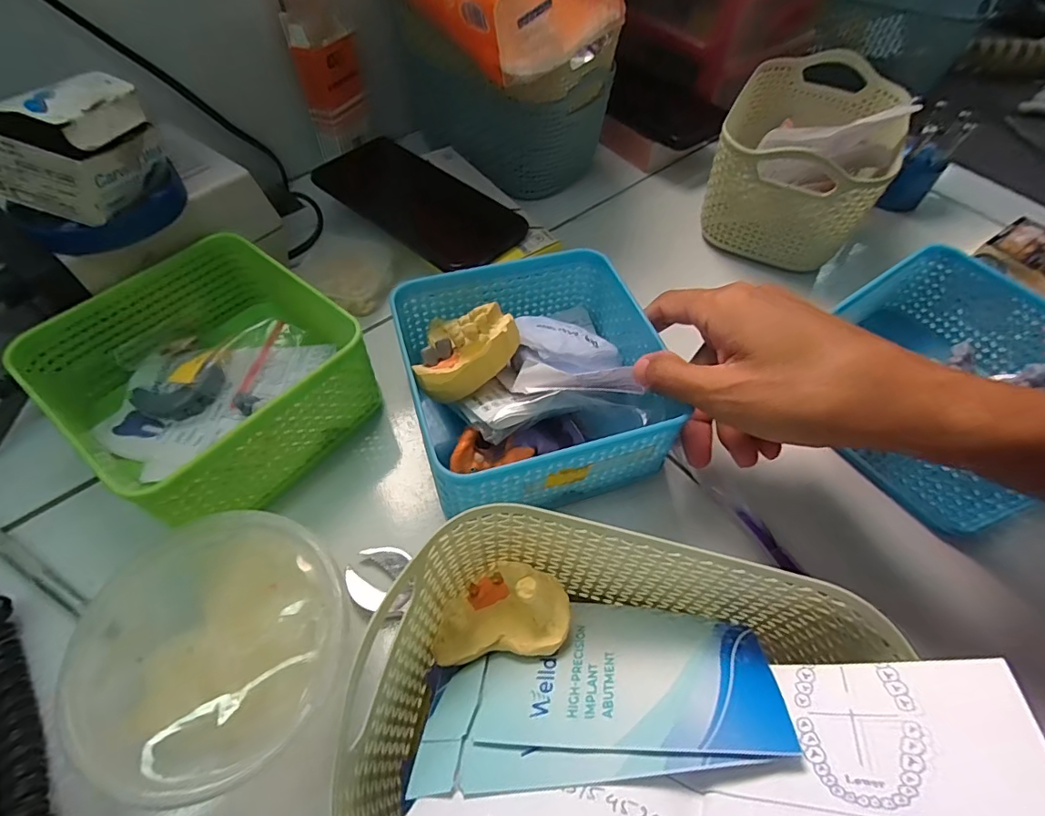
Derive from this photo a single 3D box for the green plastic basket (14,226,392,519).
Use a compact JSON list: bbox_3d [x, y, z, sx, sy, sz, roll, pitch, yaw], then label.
[{"bbox_3d":[-0.169,-0.016,0.280,0.131,0.058,0.126,35,58,18],"label":"green plastic basket"}]

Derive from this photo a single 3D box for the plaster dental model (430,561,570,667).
[{"bbox_3d":[-0.008,0.080,0.199,0.052,0.029,0.031,-3,56,-4],"label":"plaster dental model"}]

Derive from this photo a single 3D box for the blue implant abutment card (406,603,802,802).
[{"bbox_3d":[0.026,0.101,0.187,0.119,0.012,0.077,-9,16,3],"label":"blue implant abutment card"}]

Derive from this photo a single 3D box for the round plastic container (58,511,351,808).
[{"bbox_3d":[-0.126,0.099,0.217,0.100,0.034,0.102,1,56,-2],"label":"round plastic container"}]

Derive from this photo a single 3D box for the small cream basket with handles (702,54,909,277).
[{"bbox_3d":[0.216,-0.198,0.399,0.108,0.089,0.175,26,59,14],"label":"small cream basket with handles"}]

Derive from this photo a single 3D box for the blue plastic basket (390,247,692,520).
[{"bbox_3d":[0.005,-0.022,0.282,0.130,0.052,0.136,-13,60,-13],"label":"blue plastic basket"}]

